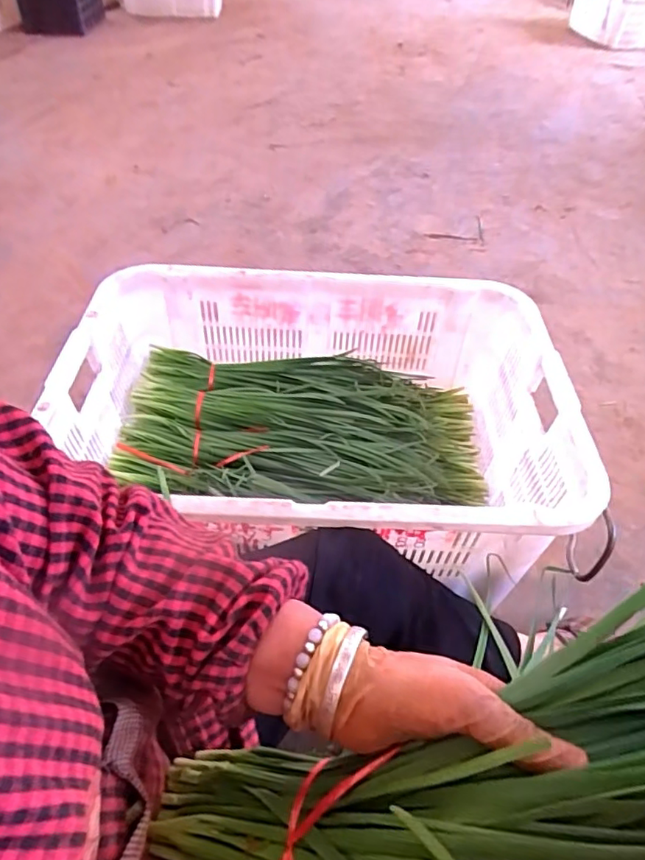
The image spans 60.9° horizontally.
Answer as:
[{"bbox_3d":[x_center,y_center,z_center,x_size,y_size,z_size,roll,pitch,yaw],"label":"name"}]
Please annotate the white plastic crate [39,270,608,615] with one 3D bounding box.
[{"bbox_3d":[-0.021,-0.012,0.827,0.680,0.275,0.463,5,51,0],"label":"white plastic crate"}]

